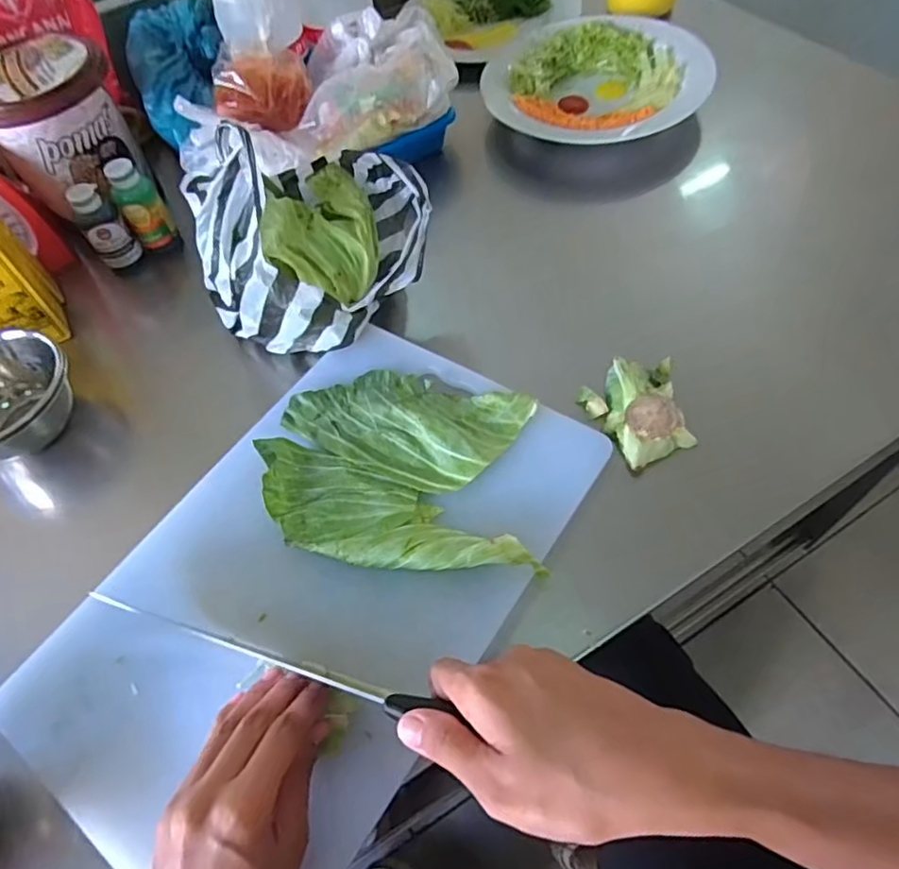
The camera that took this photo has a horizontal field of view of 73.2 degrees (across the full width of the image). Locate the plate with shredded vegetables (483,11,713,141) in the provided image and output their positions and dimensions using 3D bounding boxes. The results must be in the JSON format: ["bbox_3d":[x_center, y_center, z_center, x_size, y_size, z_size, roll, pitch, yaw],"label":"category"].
[{"bbox_3d":[0.147,-0.370,0.622,0.216,0.030,0.195,-5,58,4],"label":"plate with shredded vegetables"}]

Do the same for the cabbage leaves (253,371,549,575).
[{"bbox_3d":[-0.035,0.017,0.403,0.174,0.021,0.147,4,59,9],"label":"cabbage leaves"}]

